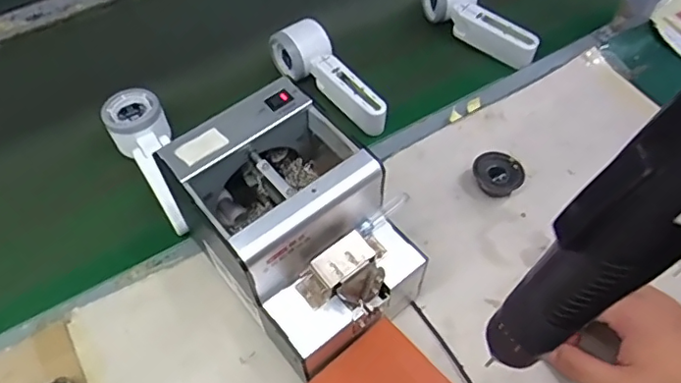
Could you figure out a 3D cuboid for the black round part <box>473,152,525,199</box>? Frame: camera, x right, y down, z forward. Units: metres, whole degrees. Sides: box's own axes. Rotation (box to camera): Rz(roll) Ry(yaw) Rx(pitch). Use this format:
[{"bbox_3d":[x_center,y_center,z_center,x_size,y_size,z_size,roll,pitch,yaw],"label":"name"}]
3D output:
[{"bbox_3d":[0.157,-0.016,0.552,0.049,0.023,0.043,15,57,13],"label":"black round part"}]

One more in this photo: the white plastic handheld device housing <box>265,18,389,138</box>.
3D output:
[{"bbox_3d":[-0.004,-0.130,0.615,0.059,0.055,0.173,-35,61,-20],"label":"white plastic handheld device housing"}]

